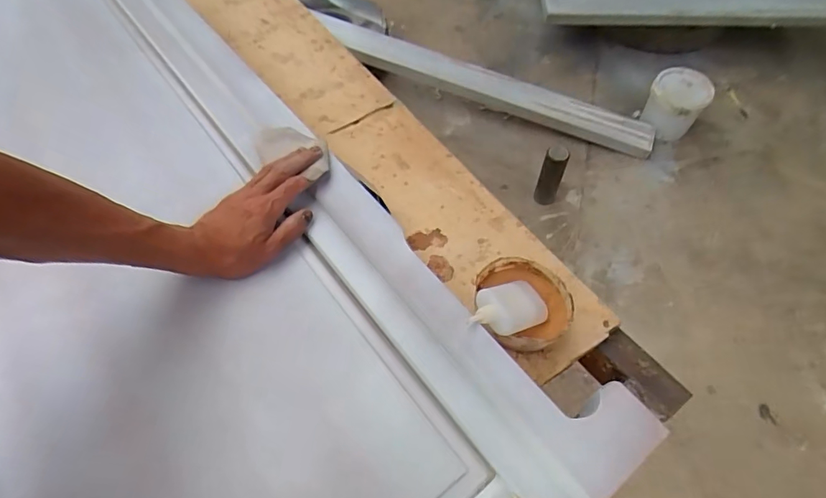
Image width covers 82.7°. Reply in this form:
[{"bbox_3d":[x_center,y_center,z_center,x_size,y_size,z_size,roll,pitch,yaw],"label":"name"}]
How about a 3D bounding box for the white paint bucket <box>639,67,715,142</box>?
[{"bbox_3d":[0.875,-0.481,1.580,0.176,0.200,0.188,0,58,1],"label":"white paint bucket"}]

